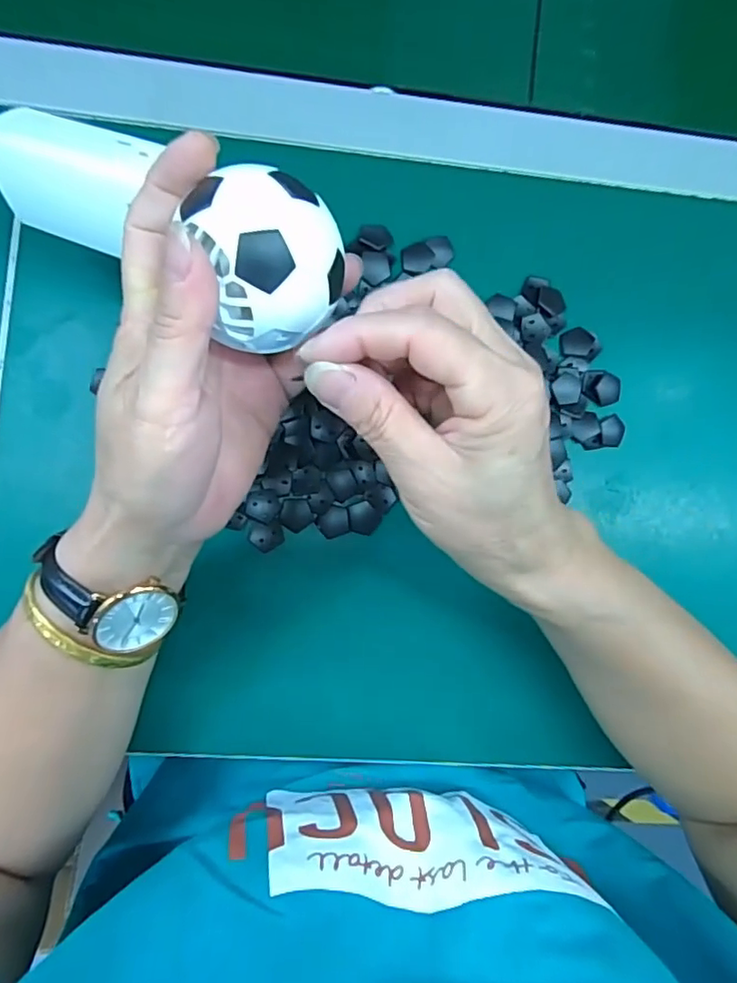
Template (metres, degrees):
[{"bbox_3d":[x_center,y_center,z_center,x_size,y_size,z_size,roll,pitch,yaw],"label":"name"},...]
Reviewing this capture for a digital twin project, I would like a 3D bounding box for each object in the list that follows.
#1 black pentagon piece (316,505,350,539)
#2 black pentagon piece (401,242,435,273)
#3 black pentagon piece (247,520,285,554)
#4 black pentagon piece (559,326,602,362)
[{"bbox_3d":[-0.020,0.017,0.312,0.018,0.004,0.017,-22,88,-8],"label":"black pentagon piece"},{"bbox_3d":[0.028,-0.137,0.326,0.018,0.005,0.017,-13,87,-8],"label":"black pentagon piece"},{"bbox_3d":[-0.056,0.025,0.308,0.019,0.004,0.017,-2,86,-7],"label":"black pentagon piece"},{"bbox_3d":[0.125,-0.087,0.331,0.020,0.007,0.023,-33,90,-9],"label":"black pentagon piece"}]

